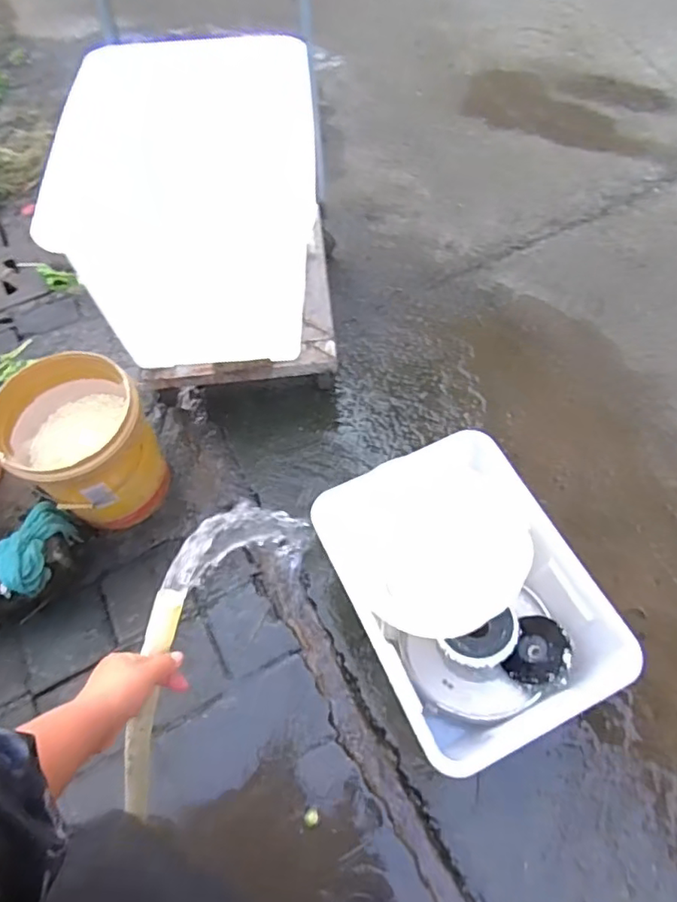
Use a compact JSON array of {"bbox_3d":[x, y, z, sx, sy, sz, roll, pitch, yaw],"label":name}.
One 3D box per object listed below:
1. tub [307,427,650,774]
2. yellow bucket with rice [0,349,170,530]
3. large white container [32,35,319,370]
[{"bbox_3d":[0.236,0.273,1.124,0.388,0.221,0.533,-23,62,-12],"label":"tub"},{"bbox_3d":[-0.538,-0.008,1.261,0.269,0.311,0.261,-1,60,1],"label":"yellow bucket with rice"},{"bbox_3d":[-0.300,-0.581,1.319,0.483,0.378,0.642,1,60,1],"label":"large white container"}]

